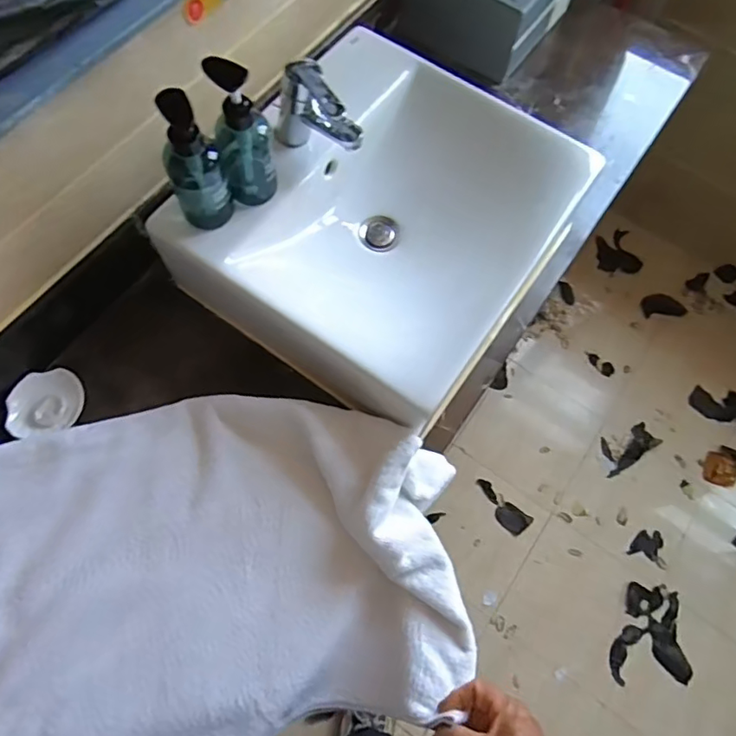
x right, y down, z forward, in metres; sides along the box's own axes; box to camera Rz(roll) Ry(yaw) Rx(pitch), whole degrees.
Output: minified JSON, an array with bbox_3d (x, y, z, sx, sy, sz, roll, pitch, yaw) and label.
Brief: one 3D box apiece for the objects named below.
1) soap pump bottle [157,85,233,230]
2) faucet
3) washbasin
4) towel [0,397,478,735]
[{"bbox_3d":[-0.218,-0.251,0.676,0.066,0.186,0.058,-23,70,-11],"label":"soap pump bottle"},{"bbox_3d":[-0.067,-0.340,0.754,0.133,0.125,0.050,35,71,11],"label":"faucet"},{"bbox_3d":[0.023,-0.227,0.830,0.491,0.145,0.518,34,71,11],"label":"washbasin"},{"bbox_3d":[-0.239,0.243,0.630,0.676,0.089,0.407,-9,68,-5],"label":"towel"}]

